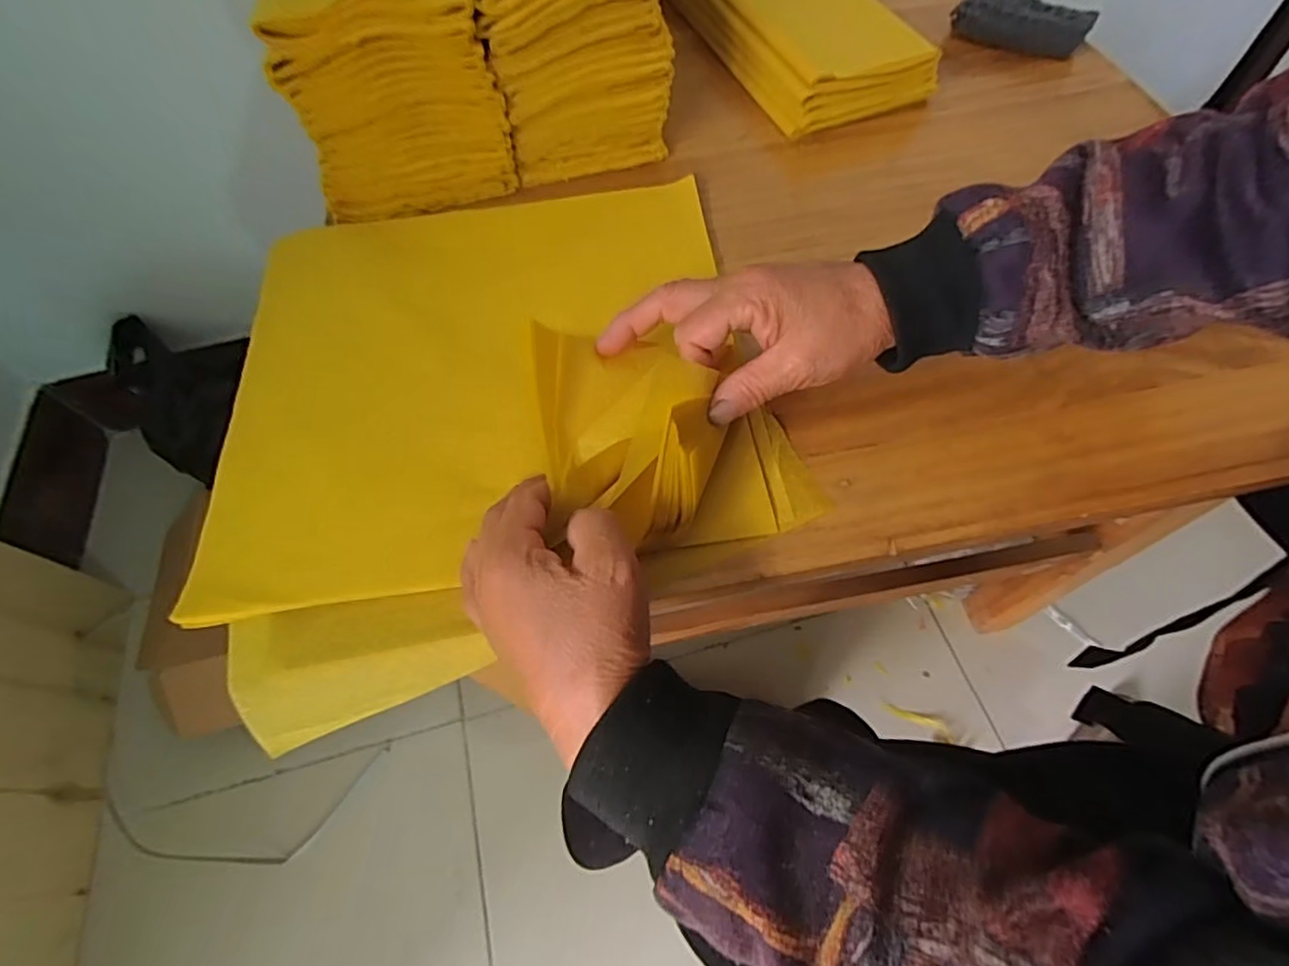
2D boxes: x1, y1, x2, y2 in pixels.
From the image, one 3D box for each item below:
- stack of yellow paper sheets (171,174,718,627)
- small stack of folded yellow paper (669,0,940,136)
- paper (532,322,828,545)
[{"bbox_3d":[-0.102,-0.083,0.380,0.303,0.016,0.305,-7,61,-1],"label":"stack of yellow paper sheets"},{"bbox_3d":[0.126,-0.431,0.541,0.137,0.052,0.301,-21,63,-9],"label":"small stack of folded yellow paper"},{"bbox_3d":[-0.008,-0.031,0.314,0.090,0.048,0.106,-6,61,-1],"label":"paper"}]

